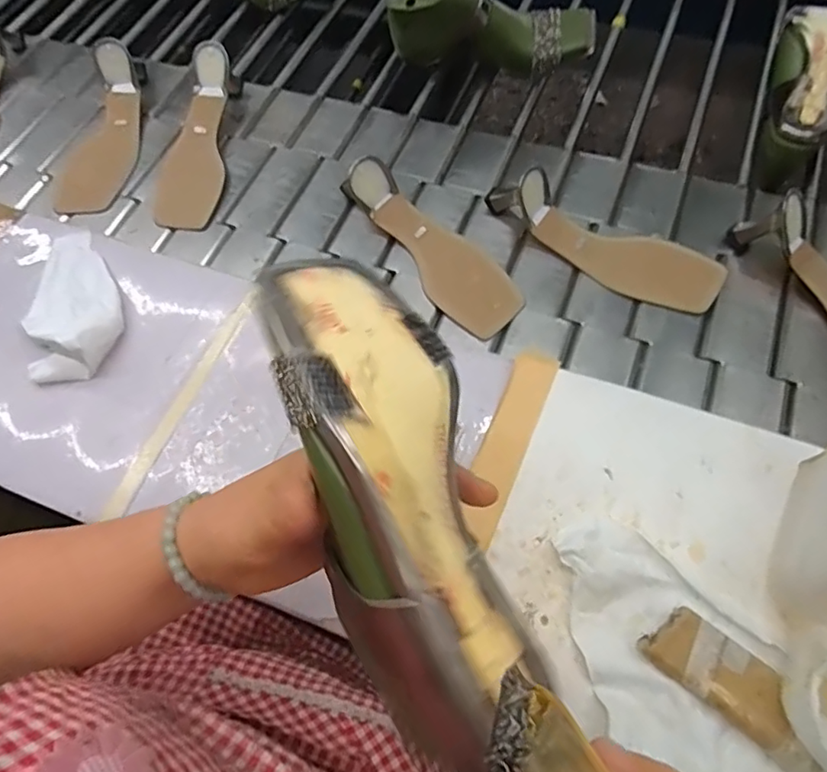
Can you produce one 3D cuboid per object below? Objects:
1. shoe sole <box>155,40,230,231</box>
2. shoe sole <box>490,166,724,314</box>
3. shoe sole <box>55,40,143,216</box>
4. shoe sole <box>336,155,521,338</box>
[{"bbox_3d":[-0.252,-0.287,0.667,0.078,0.041,0.236,5,80,6],"label":"shoe sole"},{"bbox_3d":[0.187,-0.153,0.557,0.242,0.051,0.081,30,70,16],"label":"shoe sole"},{"bbox_3d":[-0.377,-0.310,0.690,0.102,0.043,0.234,7,80,6],"label":"shoe sole"},{"bbox_3d":[0.020,-0.146,0.565,0.073,0.052,0.219,-39,69,-14],"label":"shoe sole"}]

